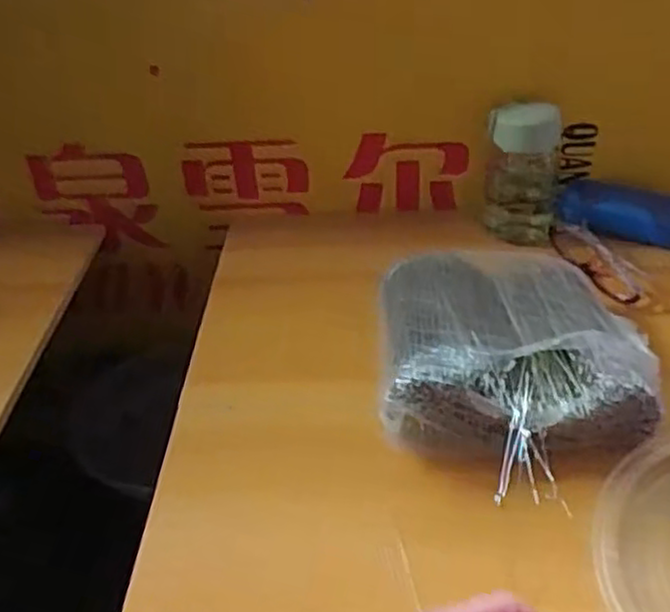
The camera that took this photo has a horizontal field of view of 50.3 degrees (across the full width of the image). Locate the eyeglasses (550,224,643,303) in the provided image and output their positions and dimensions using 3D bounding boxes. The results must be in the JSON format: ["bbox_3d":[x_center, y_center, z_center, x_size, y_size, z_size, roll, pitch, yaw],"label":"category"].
[{"bbox_3d":[0.257,-0.044,0.703,0.027,0.038,0.126,-13,41,-10],"label":"eyeglasses"}]

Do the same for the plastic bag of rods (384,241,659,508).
[{"bbox_3d":[0.139,0.041,0.559,0.206,0.071,0.238,0,40,5],"label":"plastic bag of rods"}]

